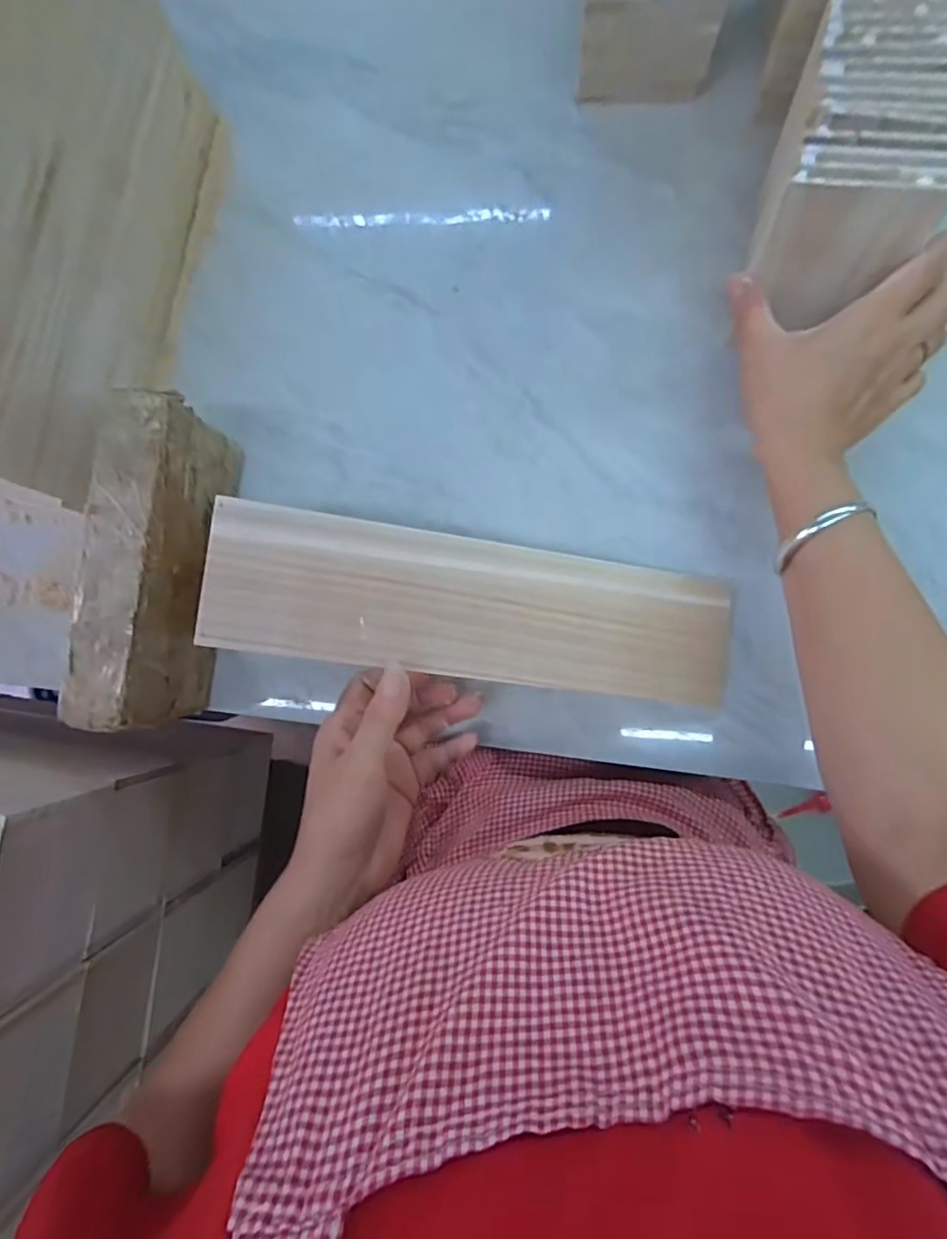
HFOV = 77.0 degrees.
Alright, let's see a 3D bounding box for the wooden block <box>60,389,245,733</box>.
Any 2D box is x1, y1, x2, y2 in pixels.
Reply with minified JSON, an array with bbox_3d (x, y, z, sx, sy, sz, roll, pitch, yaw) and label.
[{"bbox_3d":[-0.210,-0.036,0.412,0.044,0.112,0.206,7,88,6],"label":"wooden block"}]

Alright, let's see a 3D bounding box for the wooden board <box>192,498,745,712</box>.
[{"bbox_3d":[0.009,-0.006,0.380,0.334,0.017,0.085,8,90,-14],"label":"wooden board"}]

